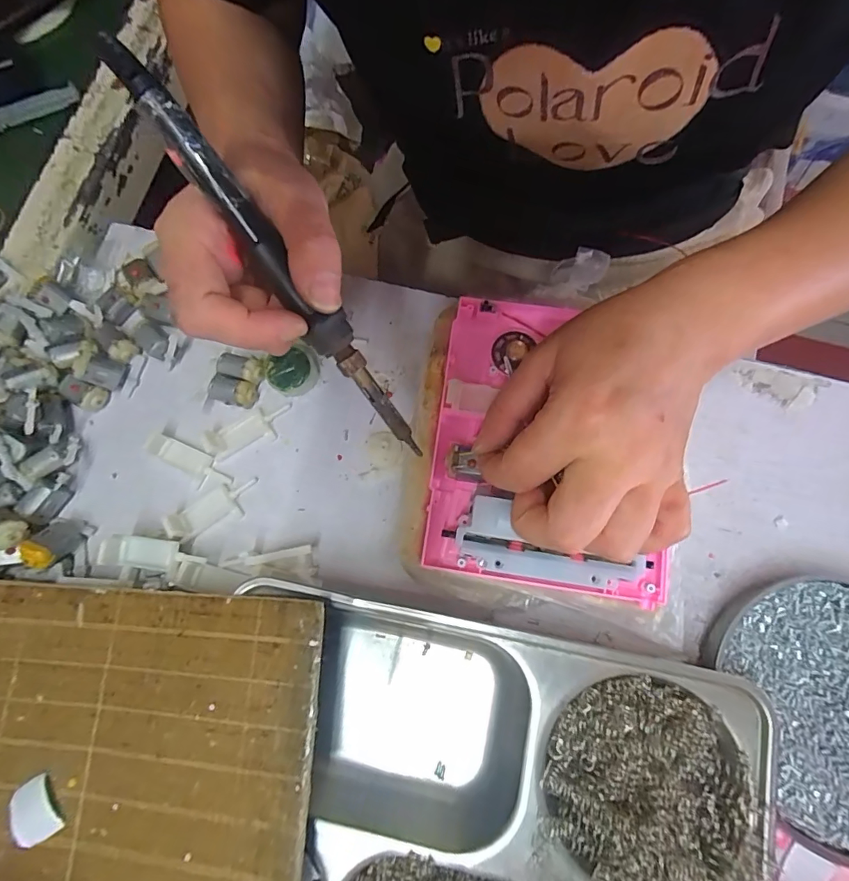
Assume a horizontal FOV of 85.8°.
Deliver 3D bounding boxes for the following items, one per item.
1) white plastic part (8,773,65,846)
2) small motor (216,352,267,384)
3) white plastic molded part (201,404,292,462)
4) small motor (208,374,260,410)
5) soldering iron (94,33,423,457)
[{"bbox_3d":[-0.196,0.187,0.230,0.021,0.005,0.028,-33,77,-6],"label":"white plastic part"},{"bbox_3d":[-0.126,-0.049,0.313,0.035,0.018,0.017,12,77,5],"label":"small motor"},{"bbox_3d":[-0.117,-0.008,0.305,0.056,0.015,0.021,-21,76,-4],"label":"white plastic molded part"},{"bbox_3d":[-0.129,-0.033,0.309,0.030,0.019,0.019,20,77,7],"label":"small motor"},{"bbox_3d":[-0.062,-0.072,0.201,0.015,0.025,0.199,-39,110,-8],"label":"soldering iron"}]

